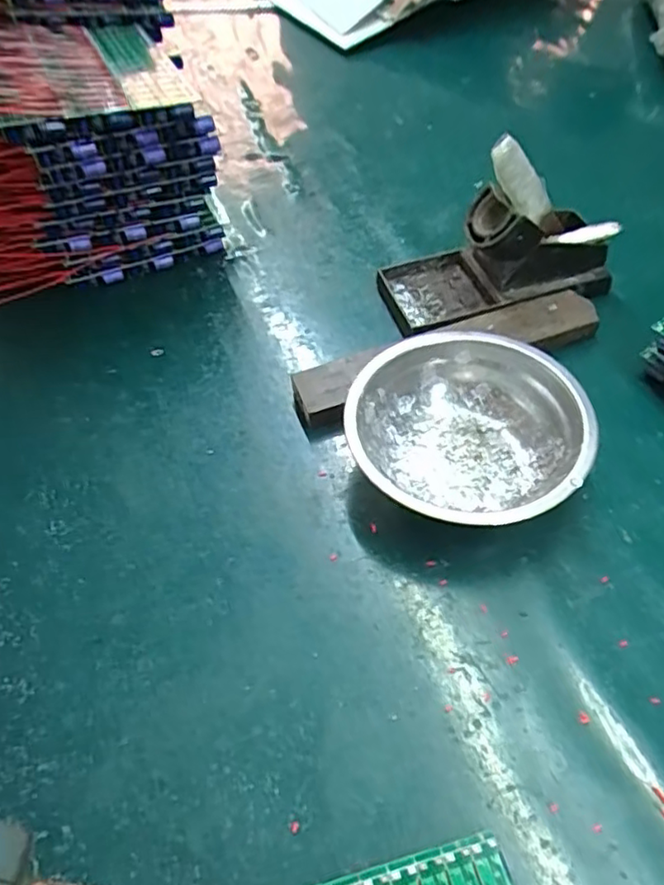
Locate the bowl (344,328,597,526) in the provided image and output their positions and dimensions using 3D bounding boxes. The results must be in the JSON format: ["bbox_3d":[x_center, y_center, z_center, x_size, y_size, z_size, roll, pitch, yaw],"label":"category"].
[{"bbox_3d":[0.073,-0.004,0.351,0.123,0.042,0.125,-3,52,4],"label":"bowl"}]

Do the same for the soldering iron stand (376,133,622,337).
[{"bbox_3d":[0.112,-0.133,0.421,0.154,0.083,0.073,-10,52,-2],"label":"soldering iron stand"}]

